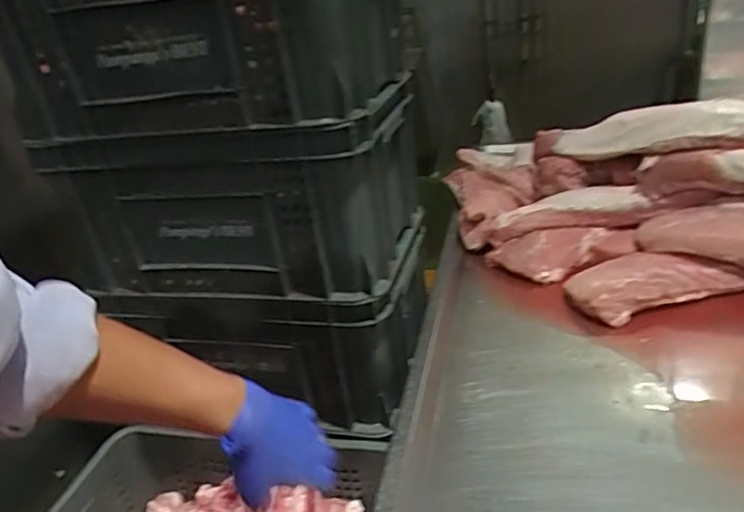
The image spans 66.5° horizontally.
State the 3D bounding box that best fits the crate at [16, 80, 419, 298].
[{"bbox_3d":[-0.178,-0.108,0.886,0.482,0.240,0.284,-1,28,15],"label":"crate"}]

